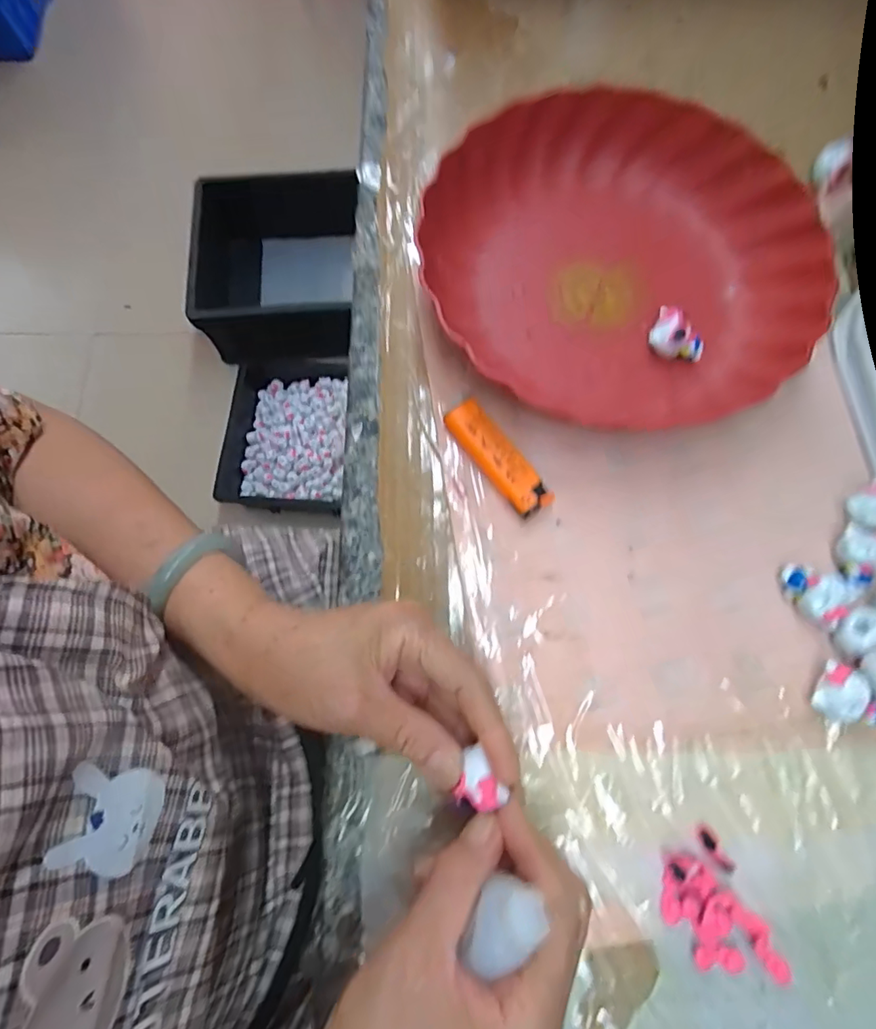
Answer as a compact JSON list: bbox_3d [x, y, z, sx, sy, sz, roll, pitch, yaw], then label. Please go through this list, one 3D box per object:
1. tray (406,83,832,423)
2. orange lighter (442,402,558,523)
[{"bbox_3d":[0.119,-0.167,0.335,0.252,0.045,0.225,10,73,4],"label":"tray"},{"bbox_3d":[0.035,-0.033,0.310,0.023,0.014,0.079,-36,76,-10],"label":"orange lighter"}]

